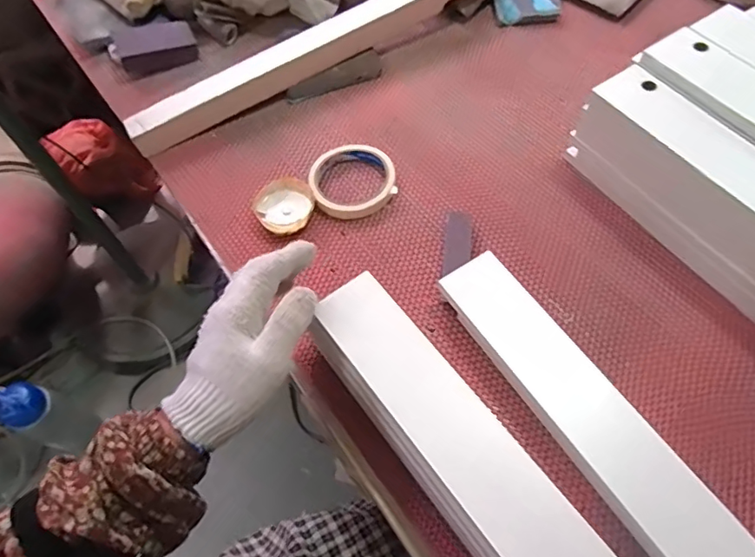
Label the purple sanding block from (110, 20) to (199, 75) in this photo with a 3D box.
[{"bbox_3d":[-0.296,-0.311,0.699,0.100,0.029,0.059,-19,63,-8],"label":"purple sanding block"}]

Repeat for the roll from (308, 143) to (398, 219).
[{"bbox_3d":[-0.028,-0.108,0.578,0.091,0.024,0.087,-1,61,1],"label":"roll"}]

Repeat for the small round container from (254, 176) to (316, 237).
[{"bbox_3d":[-0.098,-0.078,0.563,0.063,0.014,0.063,-1,61,1],"label":"small round container"}]

